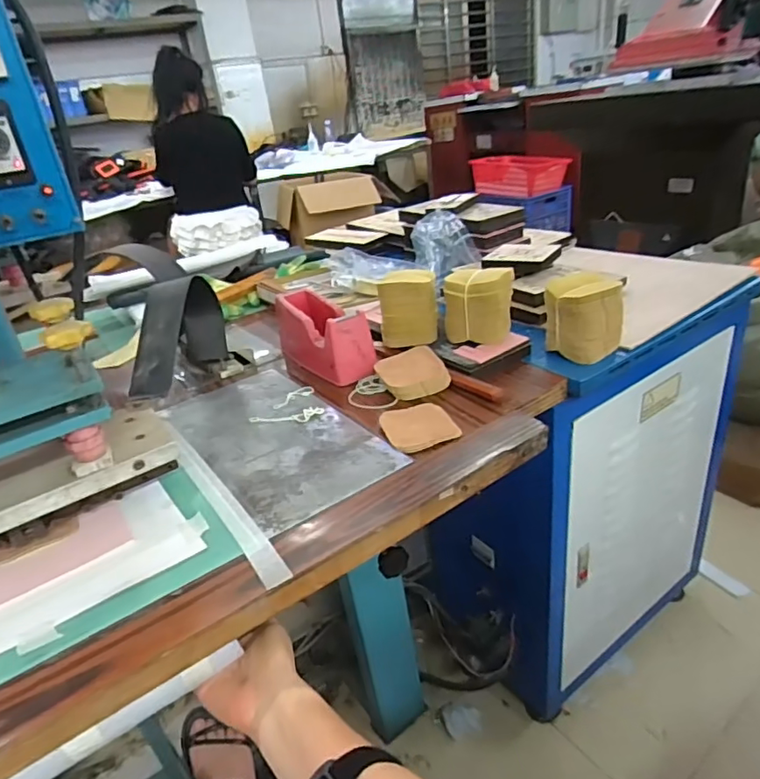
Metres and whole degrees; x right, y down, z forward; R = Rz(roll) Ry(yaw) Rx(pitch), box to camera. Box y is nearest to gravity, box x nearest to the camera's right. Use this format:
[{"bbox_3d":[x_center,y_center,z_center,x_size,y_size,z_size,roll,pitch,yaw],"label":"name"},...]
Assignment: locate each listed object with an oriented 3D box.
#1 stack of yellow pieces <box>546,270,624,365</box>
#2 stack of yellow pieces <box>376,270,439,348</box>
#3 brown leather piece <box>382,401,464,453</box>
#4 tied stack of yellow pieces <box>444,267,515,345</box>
[{"bbox_3d":[0.279,-0.100,0.762,0.085,0.101,0.072,-7,28,2],"label":"stack of yellow pieces"},{"bbox_3d":[0.040,-0.120,0.814,0.084,0.091,0.062,-5,28,5],"label":"stack of yellow pieces"},{"bbox_3d":[0.046,0.042,0.657,0.080,0.008,0.085,-16,29,-14],"label":"brown leather piece"},{"bbox_3d":[0.138,-0.113,0.787,0.090,0.105,0.056,6,31,25],"label":"tied stack of yellow pieces"}]

